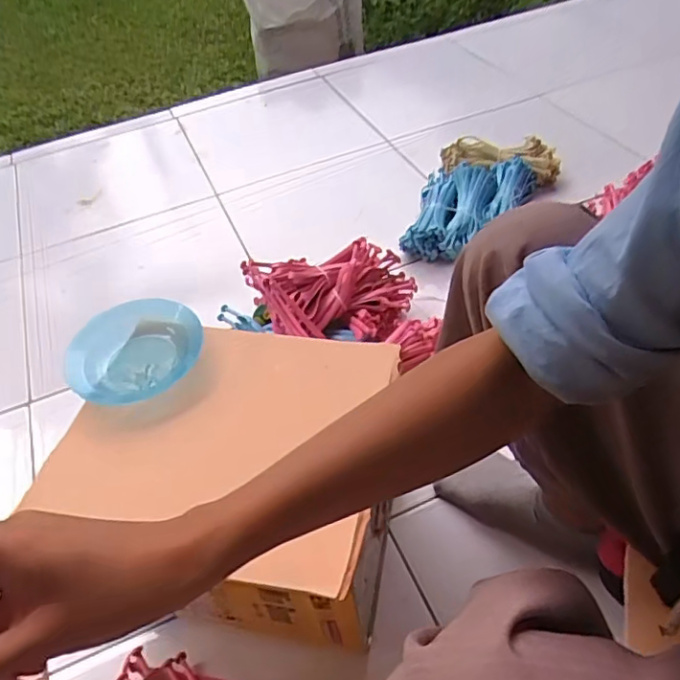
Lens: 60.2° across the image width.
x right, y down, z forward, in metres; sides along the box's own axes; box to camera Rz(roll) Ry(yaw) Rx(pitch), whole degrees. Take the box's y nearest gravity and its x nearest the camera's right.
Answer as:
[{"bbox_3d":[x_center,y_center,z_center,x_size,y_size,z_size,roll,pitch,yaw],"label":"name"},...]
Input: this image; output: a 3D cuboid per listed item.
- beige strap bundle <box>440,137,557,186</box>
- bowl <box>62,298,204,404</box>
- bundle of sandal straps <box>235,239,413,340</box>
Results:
[{"bbox_3d":[0.306,-0.347,1.129,0.222,0.055,0.084,4,48,11],"label":"beige strap bundle"},{"bbox_3d":[-0.196,0.010,0.563,0.126,0.037,0.112,-25,49,-16],"label":"bowl"},{"bbox_3d":[-0.011,-0.076,0.877,0.246,0.090,0.134,-7,47,0],"label":"bundle of sandal straps"}]

